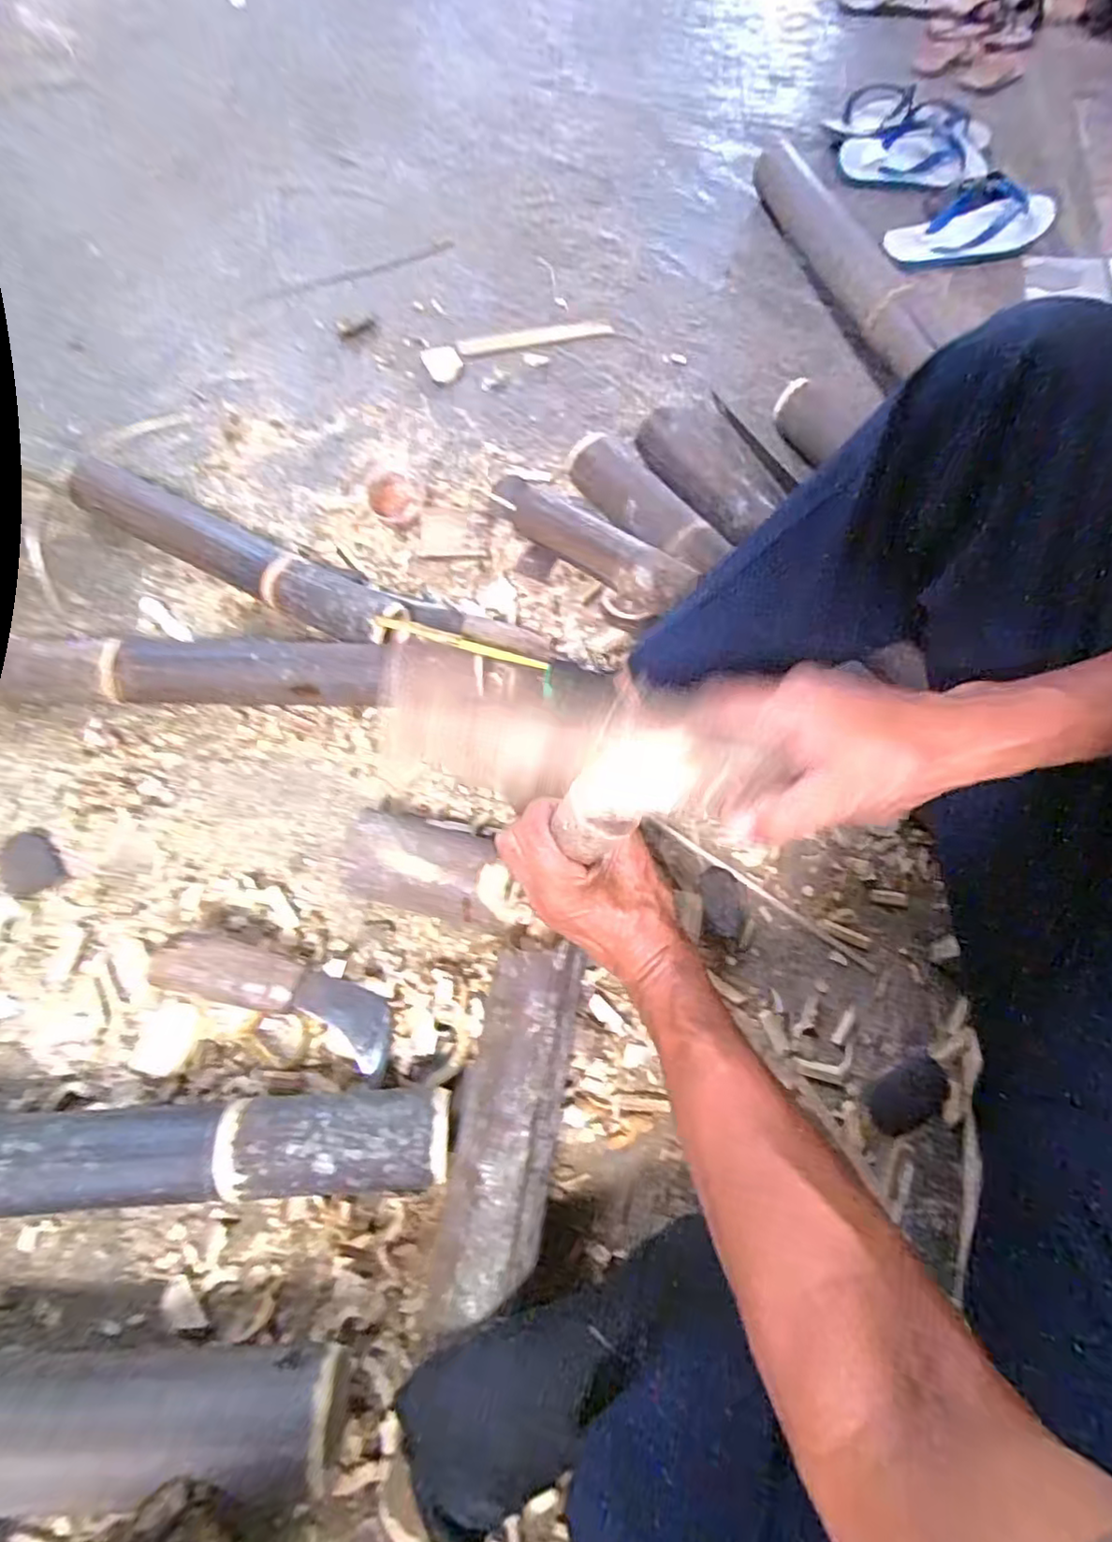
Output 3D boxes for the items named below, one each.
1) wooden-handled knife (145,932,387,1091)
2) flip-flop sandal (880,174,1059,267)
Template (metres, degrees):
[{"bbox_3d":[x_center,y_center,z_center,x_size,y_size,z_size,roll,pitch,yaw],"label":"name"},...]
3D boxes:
[{"bbox_3d":[-0.221,0.182,0.521,0.193,0.050,0.058,21,66,5],"label":"wooden-handled knife"},{"bbox_3d":[0.668,-0.886,1.043,0.255,0.053,0.138,-8,71,11],"label":"flip-flop sandal"}]

